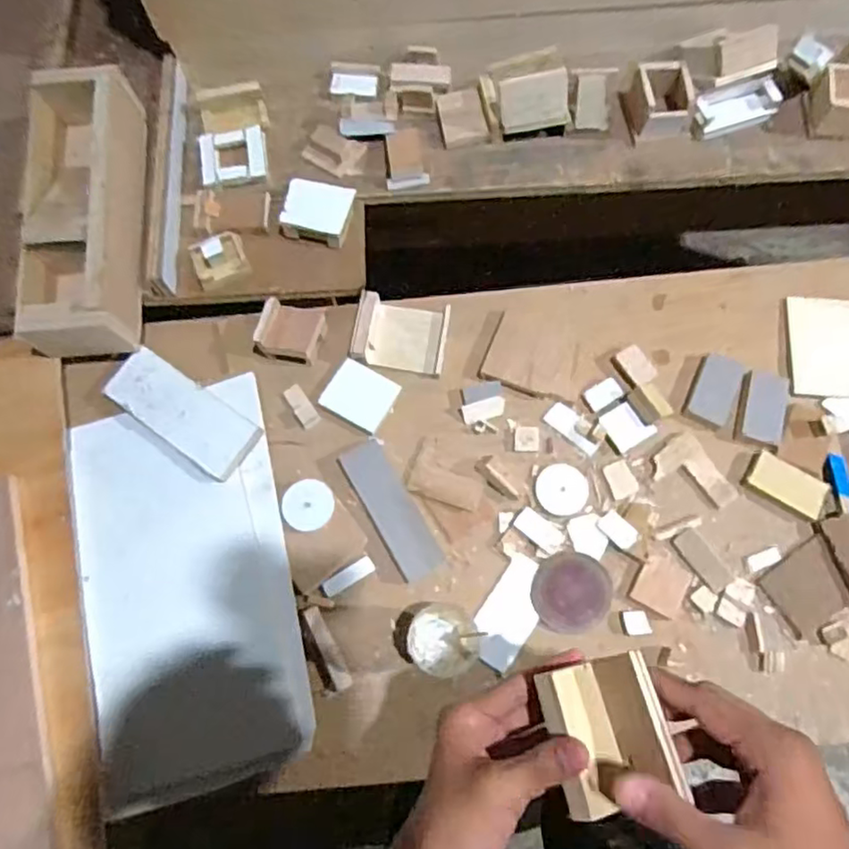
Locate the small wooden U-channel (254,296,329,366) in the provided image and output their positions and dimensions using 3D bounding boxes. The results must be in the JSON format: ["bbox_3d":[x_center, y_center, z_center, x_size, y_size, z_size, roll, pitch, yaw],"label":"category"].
[{"bbox_3d":[-0.155,-0.107,0.746,0.073,0.040,0.067,13,74,7],"label":"small wooden U-channel"}]

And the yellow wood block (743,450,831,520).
[{"bbox_3d":[0.382,0.063,0.682,0.078,0.012,0.042,34,78,12],"label":"yellow wood block"}]

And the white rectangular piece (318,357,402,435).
[{"bbox_3d":[-0.073,-0.033,0.733,0.074,0.009,0.064,29,77,11],"label":"white rectangular piece"}]

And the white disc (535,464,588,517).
[{"bbox_3d":[0.149,0.069,0.701,0.054,0.004,0.057,-1,73,3],"label":"white disc"}]

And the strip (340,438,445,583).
[{"bbox_3d":[-0.036,0.090,0.697,0.050,0.005,0.155,-30,74,-6],"label":"strip"}]

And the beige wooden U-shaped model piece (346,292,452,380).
[{"bbox_3d":[-0.029,-0.104,0.745,0.105,0.017,0.082,8,74,6],"label":"beige wooden U-shaped model piece"}]

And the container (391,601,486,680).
[{"bbox_3d":[0.013,0.212,0.642,0.082,0.074,0.073,-36,75,-8],"label":"container"}]

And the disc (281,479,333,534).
[{"bbox_3d":[-0.124,0.087,0.691,0.053,0.011,0.054,-1,73,3],"label":"disc"}]

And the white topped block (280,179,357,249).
[{"bbox_3d":[-0.127,-0.255,0.775,0.077,0.030,0.070,10,74,6],"label":"white topped block"}]

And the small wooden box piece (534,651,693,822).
[{"bbox_3d":[0.106,0.179,0.375,0.061,0.034,0.077,-14,74,-3],"label":"small wooden box piece"}]

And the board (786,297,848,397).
[{"bbox_3d":[0.454,-0.089,0.733,0.074,0.009,0.121,1,73,13],"label":"board"}]

